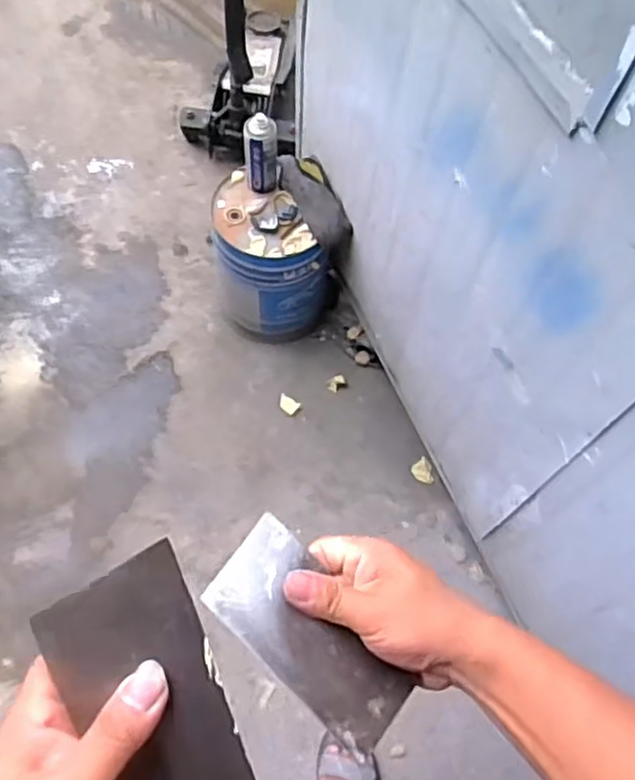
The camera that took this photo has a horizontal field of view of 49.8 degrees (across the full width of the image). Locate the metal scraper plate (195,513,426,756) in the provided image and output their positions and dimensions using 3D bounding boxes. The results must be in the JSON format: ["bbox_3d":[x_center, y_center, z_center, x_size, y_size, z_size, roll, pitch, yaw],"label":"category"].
[{"bbox_3d":[-0.003,0.144,0.411,0.134,0.008,0.073,42,46,12],"label":"metal scraper plate"}]

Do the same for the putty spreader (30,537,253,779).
[{"bbox_3d":[-0.075,0.146,0.310,0.070,0.009,0.133,-22,86,1],"label":"putty spreader"}]

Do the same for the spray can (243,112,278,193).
[{"bbox_3d":[-0.118,-0.490,1.433,0.069,0.177,0.065,2,64,-5],"label":"spray can"}]

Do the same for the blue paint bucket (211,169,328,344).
[{"bbox_3d":[-0.106,-0.298,1.634,0.277,0.376,0.239,1,64,-5],"label":"blue paint bucket"}]

